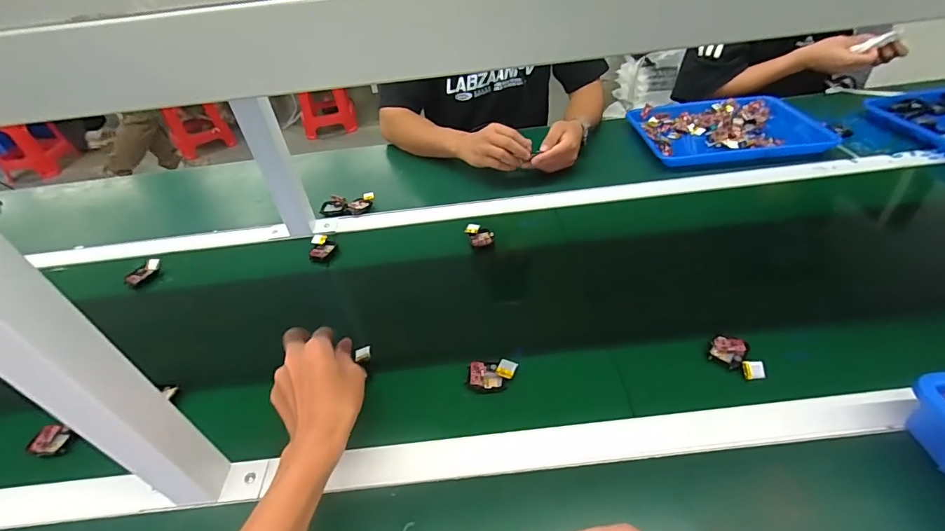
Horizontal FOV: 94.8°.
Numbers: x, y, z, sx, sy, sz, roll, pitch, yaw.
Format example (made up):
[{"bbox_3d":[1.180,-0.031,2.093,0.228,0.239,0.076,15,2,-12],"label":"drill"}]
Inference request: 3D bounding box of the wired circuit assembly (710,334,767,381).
[{"bbox_3d":[0.303,0.102,0.494,0.055,0.013,0.044,19,46,25],"label":"wired circuit assembly"}]

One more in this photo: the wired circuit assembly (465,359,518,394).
[{"bbox_3d":[0.023,0.127,0.502,0.055,0.013,0.037,1,41,6],"label":"wired circuit assembly"}]

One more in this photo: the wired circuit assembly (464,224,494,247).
[{"bbox_3d":[0.011,-0.049,0.702,0.045,0.021,0.033,0,41,5],"label":"wired circuit assembly"}]

